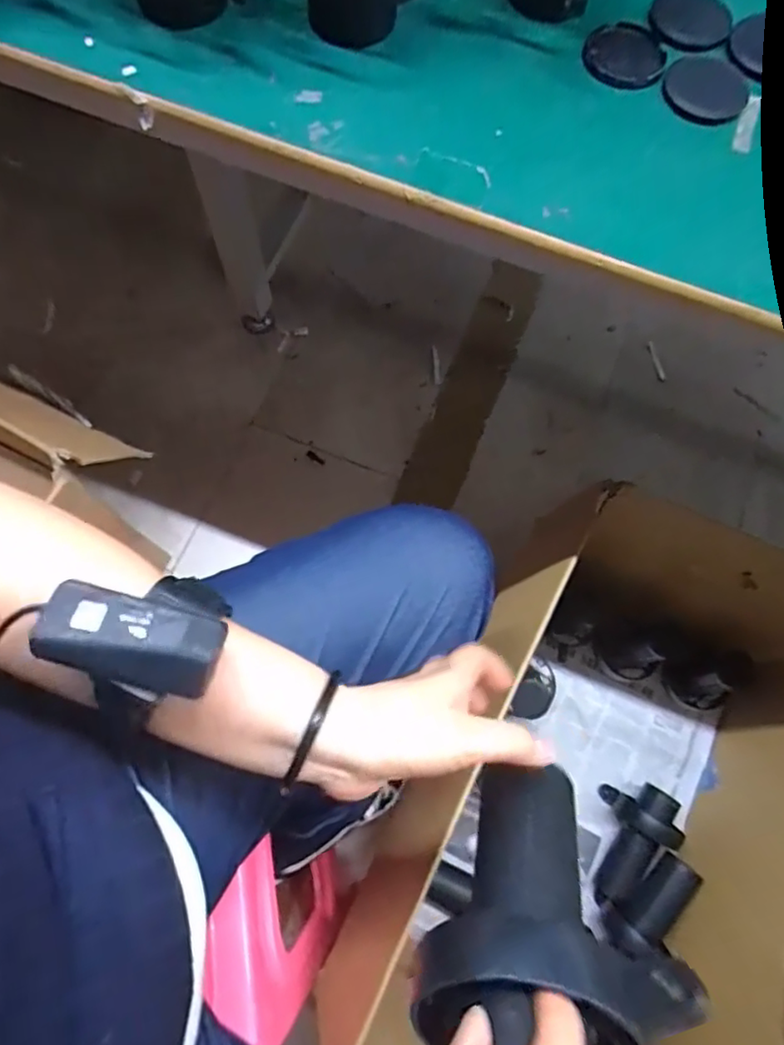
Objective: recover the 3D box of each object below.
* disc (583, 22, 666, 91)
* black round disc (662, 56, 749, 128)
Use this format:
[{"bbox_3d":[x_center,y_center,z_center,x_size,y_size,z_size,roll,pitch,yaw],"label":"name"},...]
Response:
[{"bbox_3d":[0.145,-0.292,0.374,0.049,0.004,0.052,1,72,-2],"label":"disc"},{"bbox_3d":[0.192,-0.265,0.366,0.050,0.005,0.052,1,72,-2],"label":"black round disc"}]

